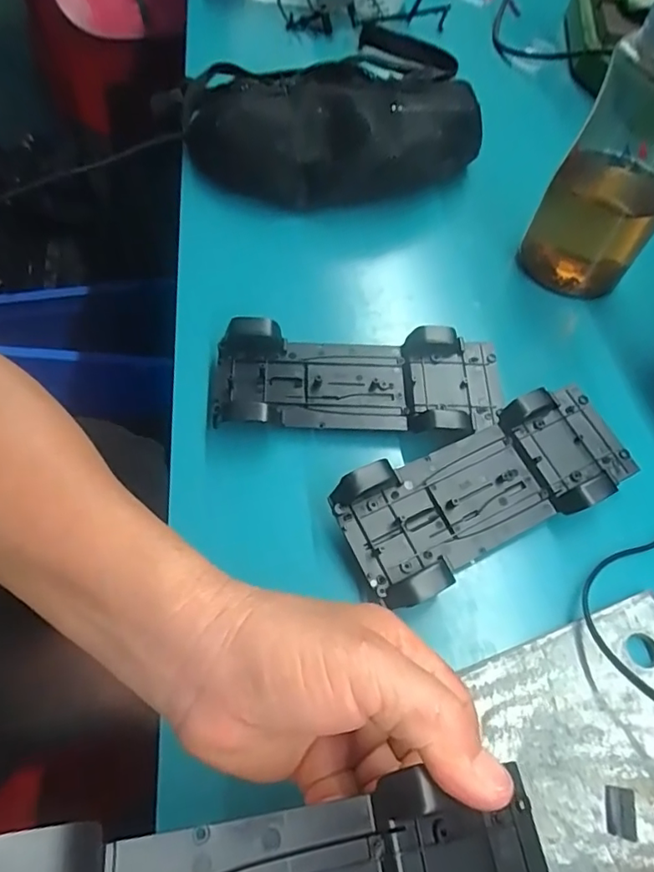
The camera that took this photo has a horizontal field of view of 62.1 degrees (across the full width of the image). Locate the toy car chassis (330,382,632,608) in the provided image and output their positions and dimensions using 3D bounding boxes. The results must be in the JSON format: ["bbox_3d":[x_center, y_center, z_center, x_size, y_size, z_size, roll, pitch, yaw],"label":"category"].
[{"bbox_3d":[0.102,0.031,0.334,0.191,0.040,0.075,-23,61,-18],"label":"toy car chassis"}]

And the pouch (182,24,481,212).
[{"bbox_3d":[0.012,-0.288,0.502,0.273,0.075,0.163,-10,60,-10],"label":"pouch"}]

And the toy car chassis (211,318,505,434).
[{"bbox_3d":[0.023,-0.039,0.364,0.193,0.027,0.076,1,57,-3],"label":"toy car chassis"}]

